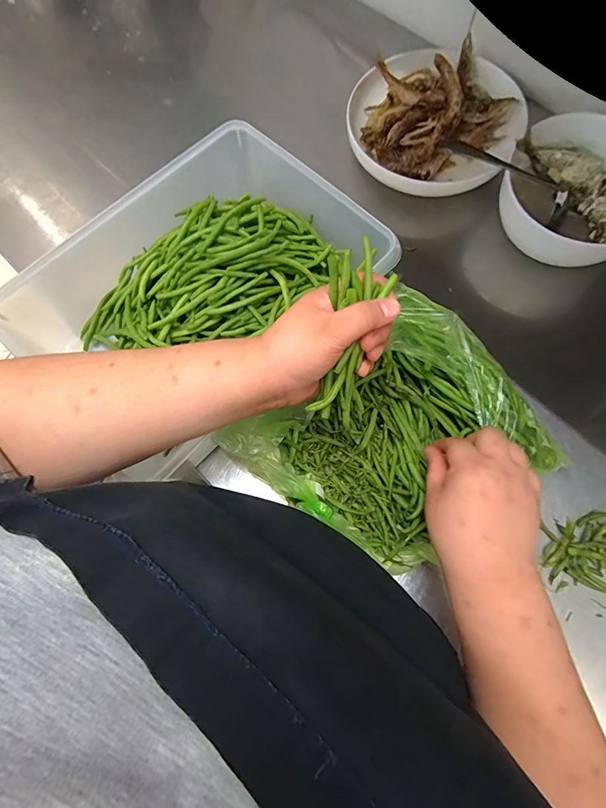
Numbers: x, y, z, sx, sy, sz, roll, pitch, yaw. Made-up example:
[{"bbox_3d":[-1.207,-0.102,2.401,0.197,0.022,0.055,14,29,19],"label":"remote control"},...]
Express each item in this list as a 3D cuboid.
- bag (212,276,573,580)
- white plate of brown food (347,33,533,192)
[{"bbox_3d":[0.091,0.036,0.376,0.244,0.071,0.212,-41,76,-9],"label":"bag"},{"bbox_3d":[0.175,-0.385,0.512,0.217,0.067,0.205,-1,73,2],"label":"white plate of brown food"}]

